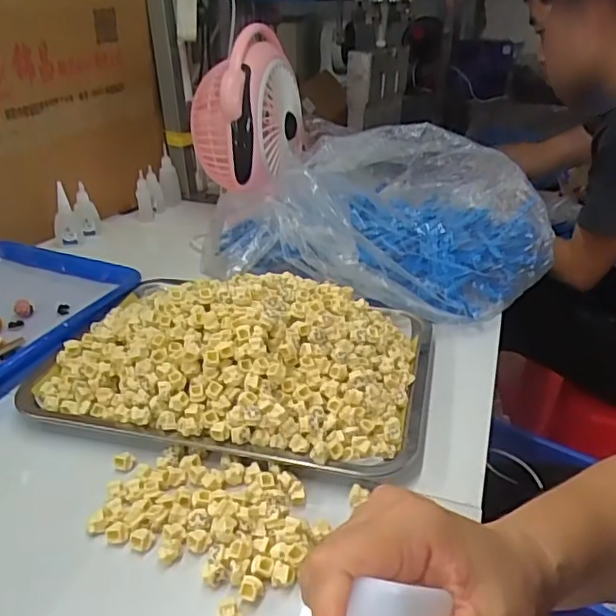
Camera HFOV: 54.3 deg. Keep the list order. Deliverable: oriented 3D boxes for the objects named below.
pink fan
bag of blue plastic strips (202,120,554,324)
[{"bbox_3d":[-0.087,-0.287,0.876,0.163,0.186,0.161,1,29,-1],"label":"pink fan"},{"bbox_3d":[0.102,-0.117,0.728,0.361,0.138,0.320,10,30,15],"label":"bag of blue plastic strips"}]

